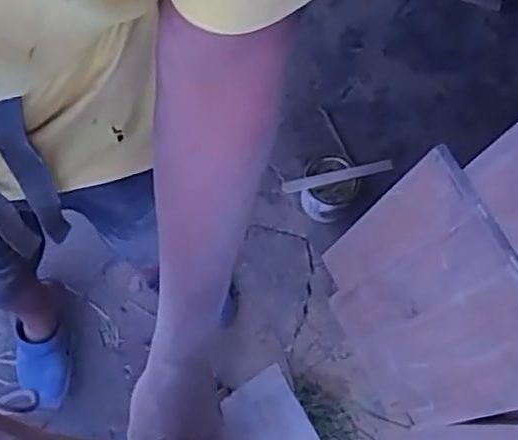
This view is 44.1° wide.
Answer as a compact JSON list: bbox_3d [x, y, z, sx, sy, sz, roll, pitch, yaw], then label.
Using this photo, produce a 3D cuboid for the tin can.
[{"bbox_3d":[0.131,-0.057,1.220,0.099,0.121,0.090,0,72,-1],"label":"tin can"}]

